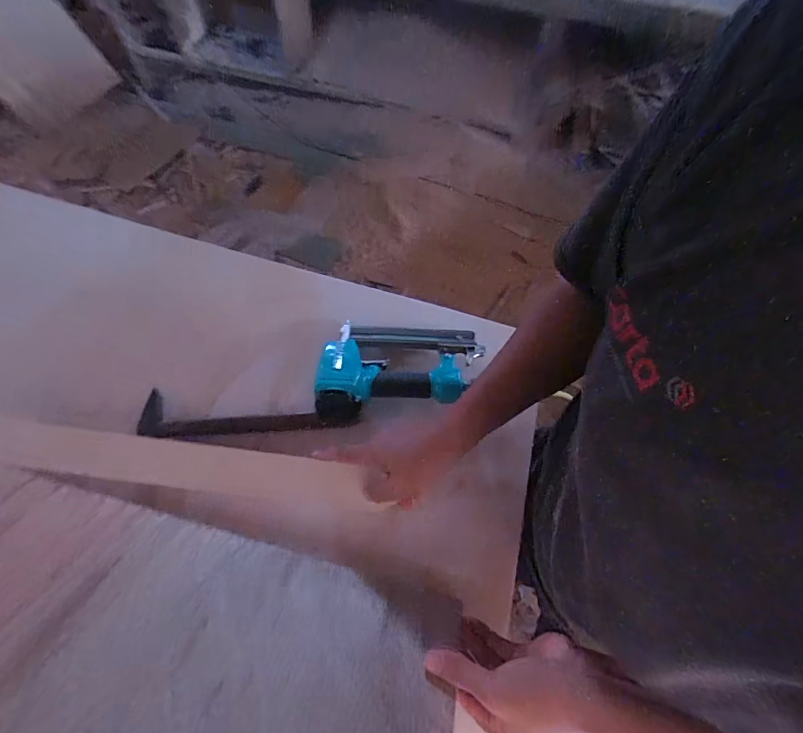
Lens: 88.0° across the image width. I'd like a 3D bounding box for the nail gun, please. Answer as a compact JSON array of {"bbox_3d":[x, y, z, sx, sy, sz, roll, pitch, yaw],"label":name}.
[{"bbox_3d":[0.004,-0.001,0.584,0.231,0.064,0.157,0,60,-3],"label":"nail gun"}]

